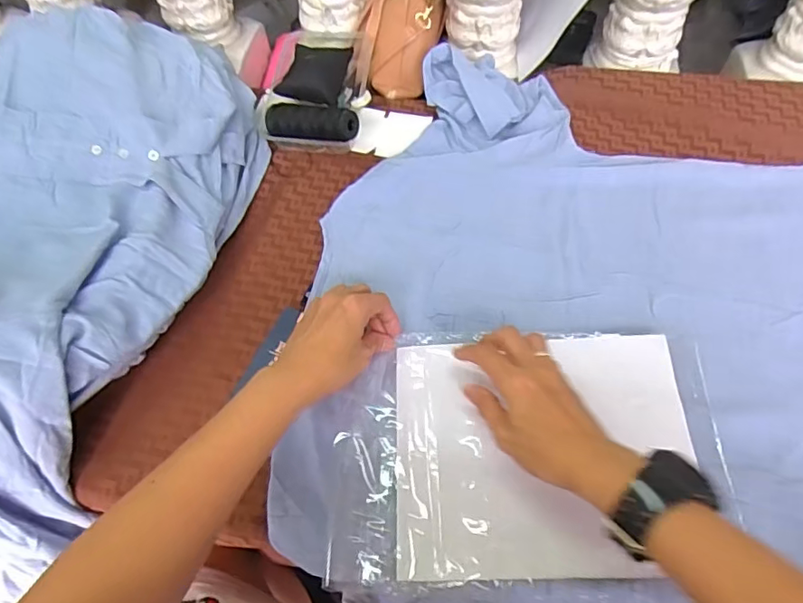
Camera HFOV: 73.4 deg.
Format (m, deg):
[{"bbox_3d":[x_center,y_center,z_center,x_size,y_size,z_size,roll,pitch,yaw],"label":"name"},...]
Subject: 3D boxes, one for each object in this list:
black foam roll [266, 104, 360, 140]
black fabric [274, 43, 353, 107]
[{"bbox_3d":[-0.107,-0.211,0.633,0.111,0.033,0.033,15,60,12],"label":"black foam roll"},{"bbox_3d":[-0.110,-0.290,0.687,0.077,0.023,0.081,14,81,-1],"label":"black fabric"}]

